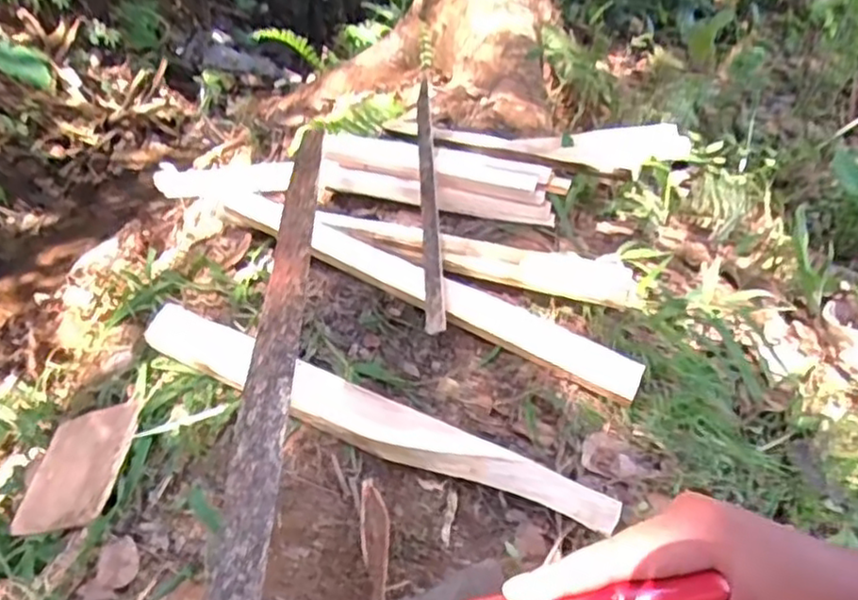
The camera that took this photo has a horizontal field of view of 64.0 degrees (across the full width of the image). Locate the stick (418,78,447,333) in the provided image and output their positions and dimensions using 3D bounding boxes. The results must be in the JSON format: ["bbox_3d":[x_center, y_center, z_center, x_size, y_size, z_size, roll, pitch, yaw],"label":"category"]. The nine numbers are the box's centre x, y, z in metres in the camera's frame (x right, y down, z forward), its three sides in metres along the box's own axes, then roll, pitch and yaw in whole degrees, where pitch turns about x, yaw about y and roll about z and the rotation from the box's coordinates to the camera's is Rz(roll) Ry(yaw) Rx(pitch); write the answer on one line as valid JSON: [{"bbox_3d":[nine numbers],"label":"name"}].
[{"bbox_3d":[0.000,-0.177,1.126,0.028,0.045,0.539,-3,51,0],"label":"stick"}]

